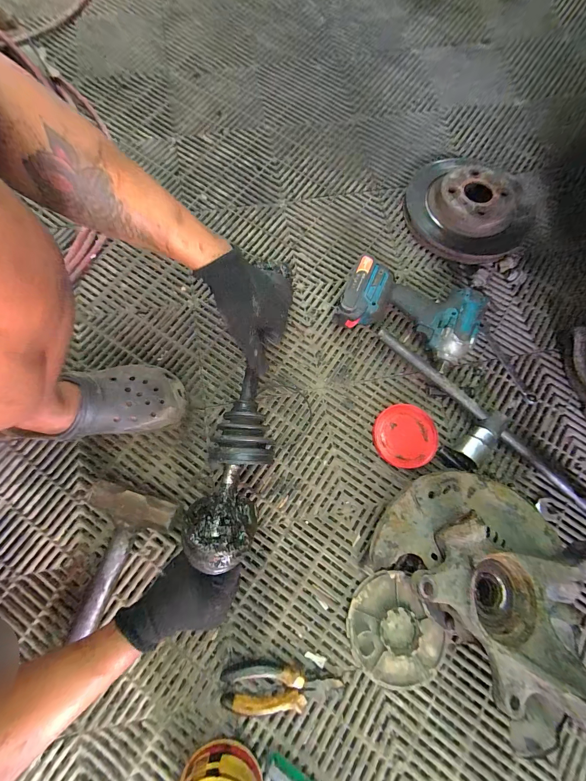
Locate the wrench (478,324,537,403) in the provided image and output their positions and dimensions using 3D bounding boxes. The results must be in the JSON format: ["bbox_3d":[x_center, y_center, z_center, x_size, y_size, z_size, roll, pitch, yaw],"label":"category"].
[{"bbox_3d":[0.381,-0.050,0.527,0.021,0.011,0.160,-26,81,-5],"label":"wrench"}]

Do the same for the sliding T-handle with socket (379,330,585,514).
[{"bbox_3d":[0.294,0.070,0.475,0.432,0.039,0.090,40,79,8],"label":"sliding T-handle with socket"}]

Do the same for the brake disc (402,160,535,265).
[{"bbox_3d":[0.349,-0.372,0.575,0.231,0.060,0.234,0,80,-1],"label":"brake disc"}]

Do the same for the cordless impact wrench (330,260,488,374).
[{"bbox_3d":[0.199,-0.134,0.509,0.223,0.085,0.122,22,80,3],"label":"cordless impact wrench"}]

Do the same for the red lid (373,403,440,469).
[{"bbox_3d":[0.188,0.076,0.494,0.100,0.015,0.100,0,80,-1],"label":"red lid"}]

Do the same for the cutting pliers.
[{"bbox_3d":[-0.017,0.396,0.393,0.154,0.026,0.045,-1,77,-1],"label":"cutting pliers"}]

